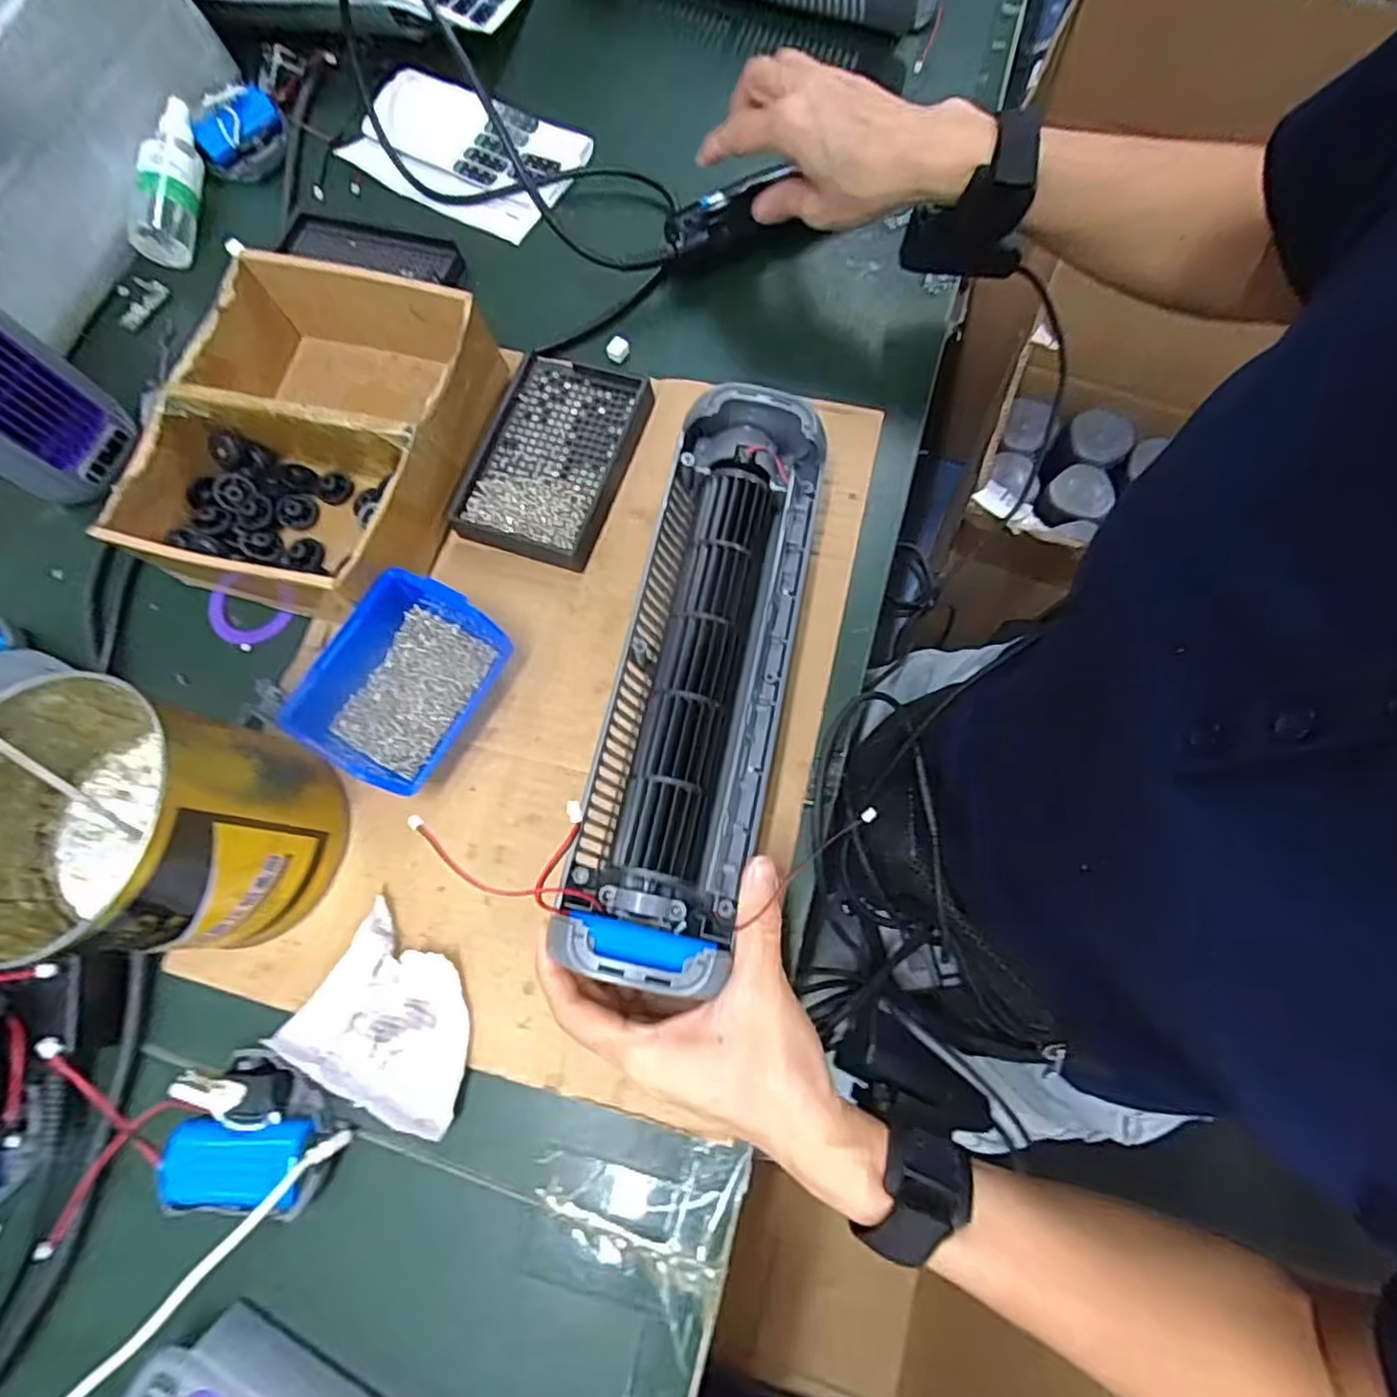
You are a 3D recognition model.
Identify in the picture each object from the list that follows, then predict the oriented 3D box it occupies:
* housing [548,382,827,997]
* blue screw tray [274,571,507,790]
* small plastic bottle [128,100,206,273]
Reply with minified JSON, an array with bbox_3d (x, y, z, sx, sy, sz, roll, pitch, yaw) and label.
[{"bbox_3d":[0.003,-0.018,0.356,0.086,0.052,0.303,11,71,4],"label":"housing"},{"bbox_3d":[-0.169,-0.008,0.405,0.084,0.050,0.113,29,76,10],"label":"blue screw tray"},{"bbox_3d":[-0.411,-0.408,0.540,0.036,0.032,0.134,5,86,1],"label":"small plastic bottle"}]

